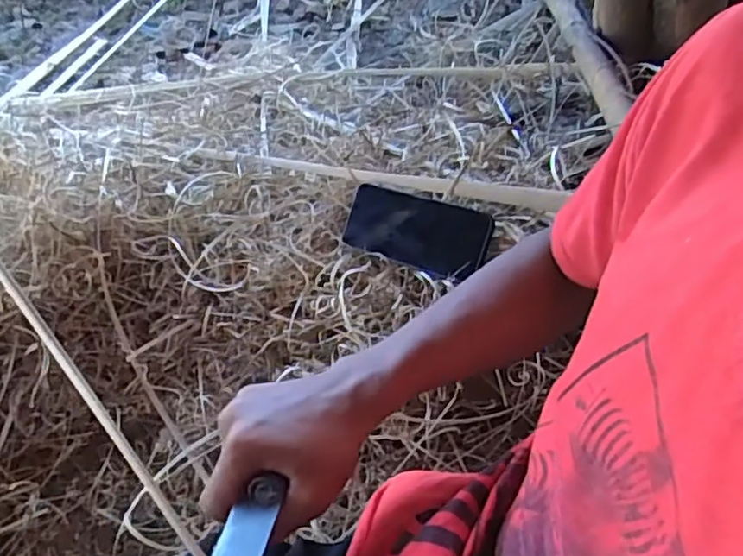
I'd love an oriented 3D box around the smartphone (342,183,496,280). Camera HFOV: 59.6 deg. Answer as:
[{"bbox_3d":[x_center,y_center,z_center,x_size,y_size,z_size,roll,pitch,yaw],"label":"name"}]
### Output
[{"bbox_3d":[0.049,-0.054,0.732,0.172,0.009,0.078,19,85,28],"label":"smartphone"}]

